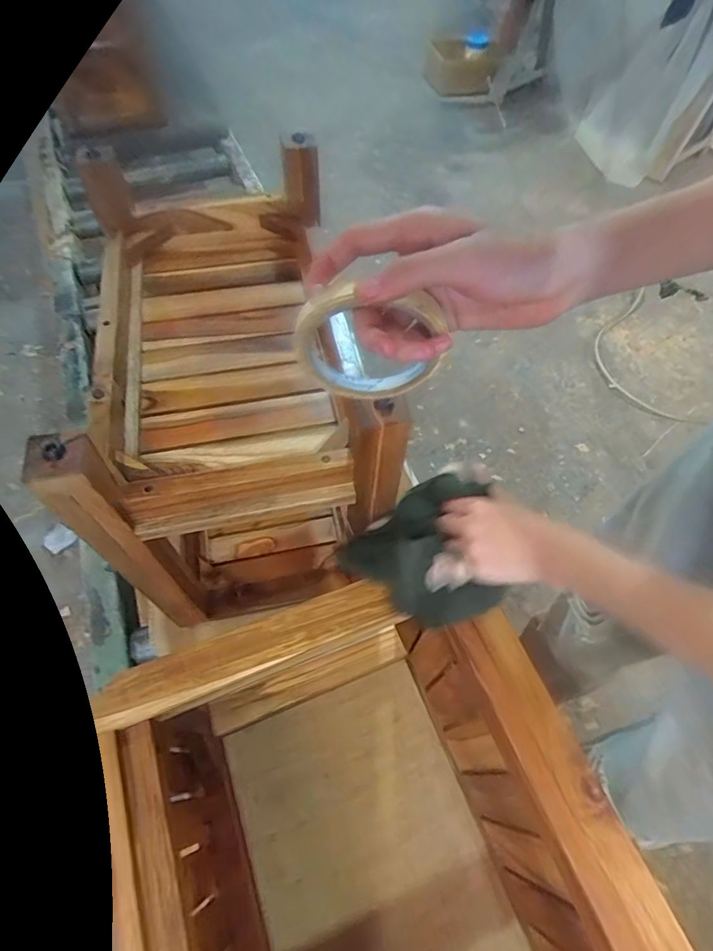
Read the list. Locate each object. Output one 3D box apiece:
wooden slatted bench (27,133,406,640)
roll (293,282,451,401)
[{"bbox_3d":[-0.156,-0.111,0.705,0.300,0.431,0.524,-9,58,-8],"label":"wooden slatted bench"},{"bbox_3d":[0.007,-0.079,0.303,0.088,0.091,0.022,-6,58,-6],"label":"roll"}]

